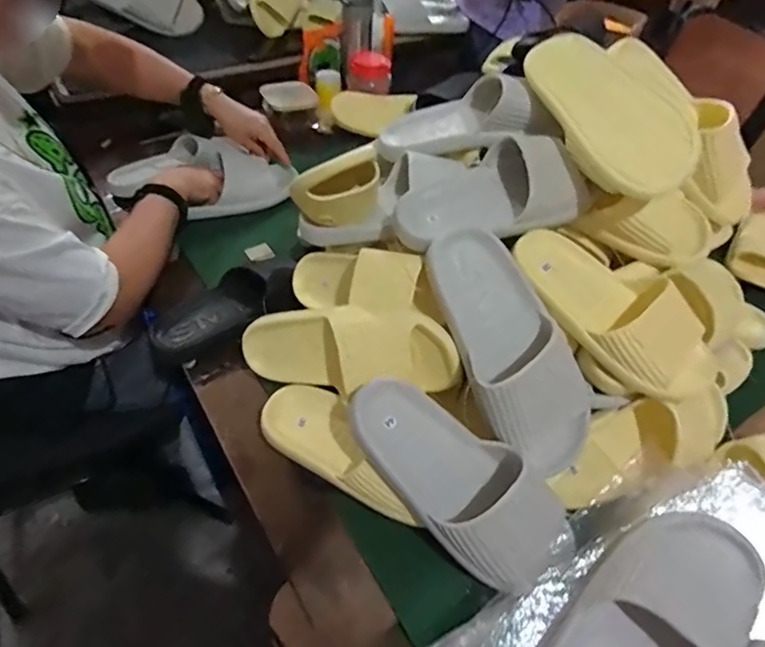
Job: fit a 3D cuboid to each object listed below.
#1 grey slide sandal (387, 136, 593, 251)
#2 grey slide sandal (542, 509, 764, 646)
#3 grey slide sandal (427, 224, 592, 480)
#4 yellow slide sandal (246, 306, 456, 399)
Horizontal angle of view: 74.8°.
[{"bbox_3d":[0.128,-0.153,0.573,0.230,0.091,0.098,-10,52,-14],"label":"grey slide sandal"},{"bbox_3d":[0.215,0.263,0.416,0.269,0.060,0.109,-41,62,-13],"label":"grey slide sandal"},{"bbox_3d":[0.128,0.026,0.519,0.108,0.072,0.271,-20,78,-20],"label":"grey slide sandal"},{"bbox_3d":[-0.044,0.034,0.564,0.254,0.110,0.058,8,20,14],"label":"yellow slide sandal"}]

